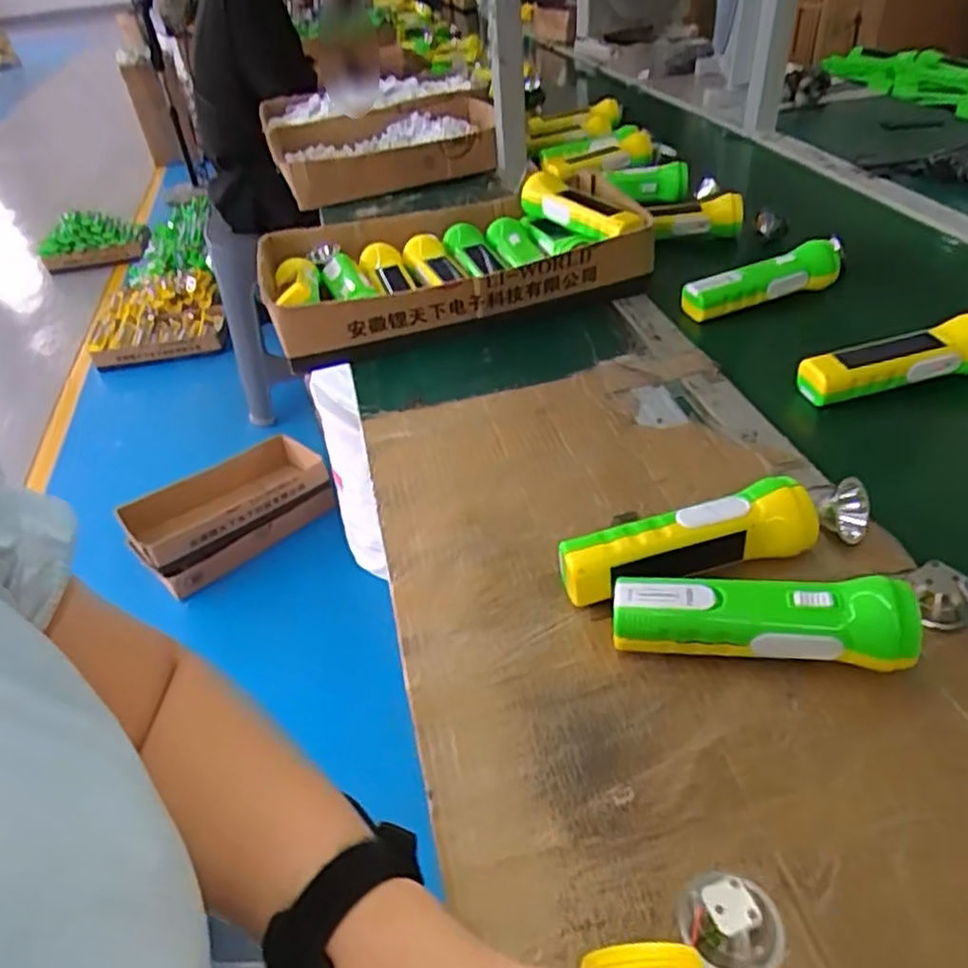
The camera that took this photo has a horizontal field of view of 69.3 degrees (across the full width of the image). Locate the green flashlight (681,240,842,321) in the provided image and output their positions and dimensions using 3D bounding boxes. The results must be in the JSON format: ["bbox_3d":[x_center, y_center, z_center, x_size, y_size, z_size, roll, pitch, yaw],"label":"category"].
[{"bbox_3d":[0.302,-0.220,0.761,0.173,0.048,0.041,-13,41,-7],"label":"green flashlight"}]

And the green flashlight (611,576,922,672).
[{"bbox_3d":[0.161,0.081,0.417,0.168,0.045,0.046,4,41,12],"label":"green flashlight"}]

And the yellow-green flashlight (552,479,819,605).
[{"bbox_3d":[0.133,0.039,0.463,0.174,0.050,0.046,-12,40,-7],"label":"yellow-green flashlight"}]

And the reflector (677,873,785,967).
[{"bbox_3d":[0.110,0.192,0.308,0.044,0.025,0.038,16,45,25],"label":"reflector"}]

